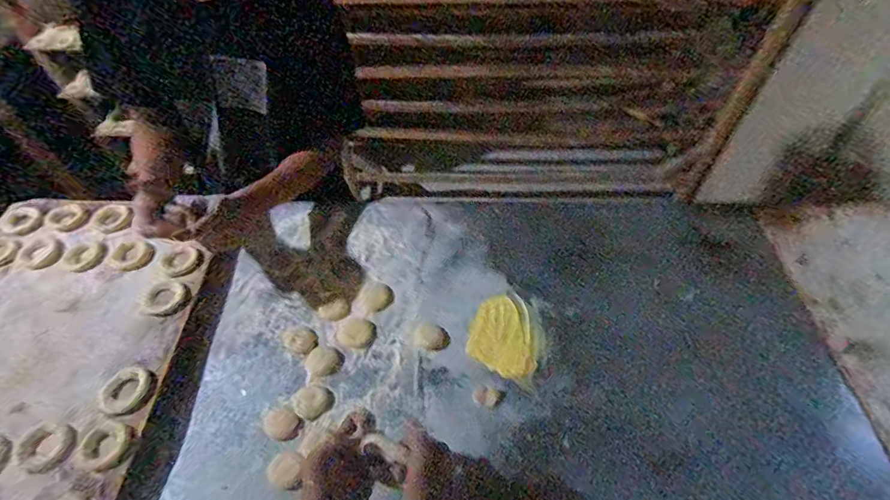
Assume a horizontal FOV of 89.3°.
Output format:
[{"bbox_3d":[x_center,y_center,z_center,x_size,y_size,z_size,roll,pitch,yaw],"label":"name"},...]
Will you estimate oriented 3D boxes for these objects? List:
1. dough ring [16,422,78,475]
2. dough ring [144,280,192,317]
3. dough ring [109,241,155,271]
[{"bbox_3d":[-0.553,0.273,0.626,0.079,0.009,0.064,19,54,14],"label":"dough ring"},{"bbox_3d":[-0.464,0.082,0.752,0.076,0.015,0.064,14,54,11],"label":"dough ring"},{"bbox_3d":[-0.560,0.010,0.808,0.079,0.015,0.059,18,56,15],"label":"dough ring"}]

